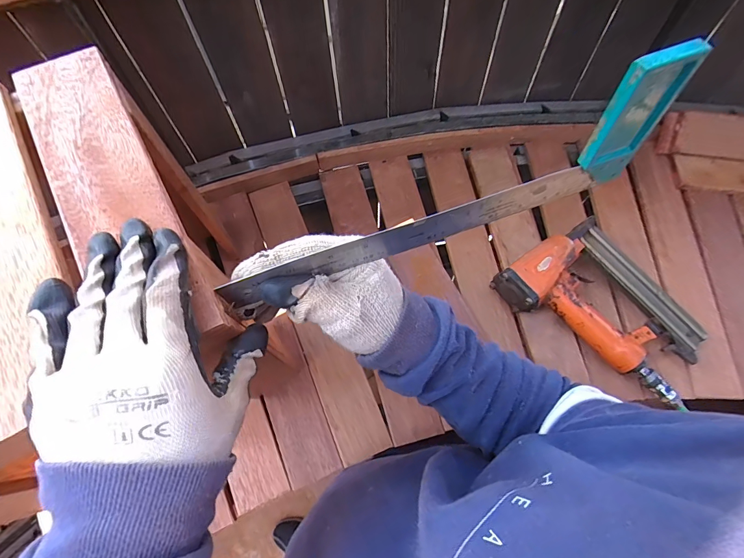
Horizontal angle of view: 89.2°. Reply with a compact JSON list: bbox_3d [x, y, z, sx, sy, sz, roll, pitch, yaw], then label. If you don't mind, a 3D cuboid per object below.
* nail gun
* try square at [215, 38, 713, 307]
[{"bbox_3d":[0.311,0.022,0.504,0.257,0.072,0.171,36,73,11],"label":"nail gun"},{"bbox_3d":[0.047,-0.047,0.256,0.313,0.095,0.024,-24,71,5],"label":"try square"}]

